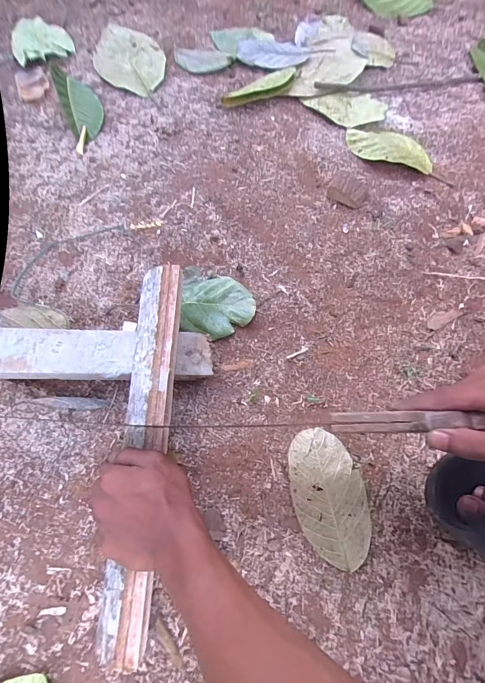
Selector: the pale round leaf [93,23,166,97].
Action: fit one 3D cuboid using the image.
[{"bbox_3d":[-0.243,-0.605,0.734,0.139,0.015,0.262,-23,69,-8],"label":"pale round leaf"}]

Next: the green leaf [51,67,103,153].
[{"bbox_3d":[-0.307,-0.453,0.656,0.069,0.042,0.208,-20,68,-7],"label":"green leaf"}]

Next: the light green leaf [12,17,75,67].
[{"bbox_3d":[-0.445,-0.667,0.756,0.122,0.010,0.171,-23,67,-16],"label":"light green leaf"}]

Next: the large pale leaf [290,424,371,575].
[{"bbox_3d":[0.101,0.179,0.405,0.083,0.012,0.148,-12,68,-4],"label":"large pale leaf"}]

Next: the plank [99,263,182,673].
[{"bbox_3d":[-0.108,0.108,0.382,0.054,0.025,0.405,3,76,2],"label":"plank"}]

